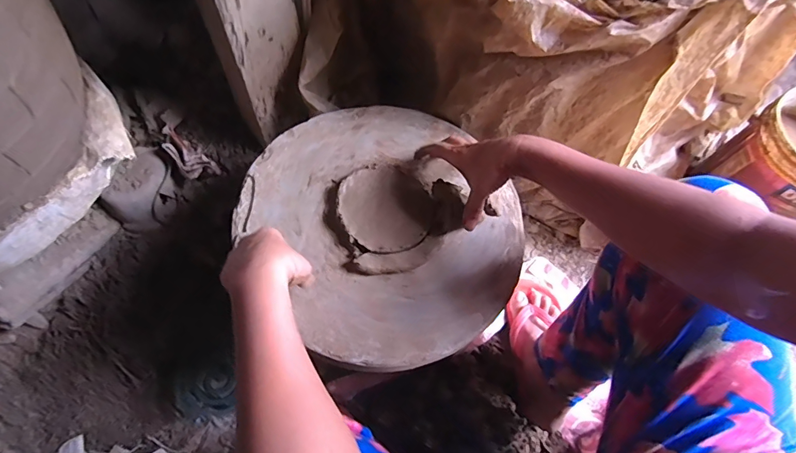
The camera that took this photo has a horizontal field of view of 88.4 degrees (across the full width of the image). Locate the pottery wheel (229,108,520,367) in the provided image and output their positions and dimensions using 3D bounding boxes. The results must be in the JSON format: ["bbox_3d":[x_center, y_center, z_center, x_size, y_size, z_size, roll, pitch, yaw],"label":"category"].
[{"bbox_3d":[-0.012,-0.019,0.503,0.309,0.043,0.344,-36,71,-19],"label":"pottery wheel"}]

